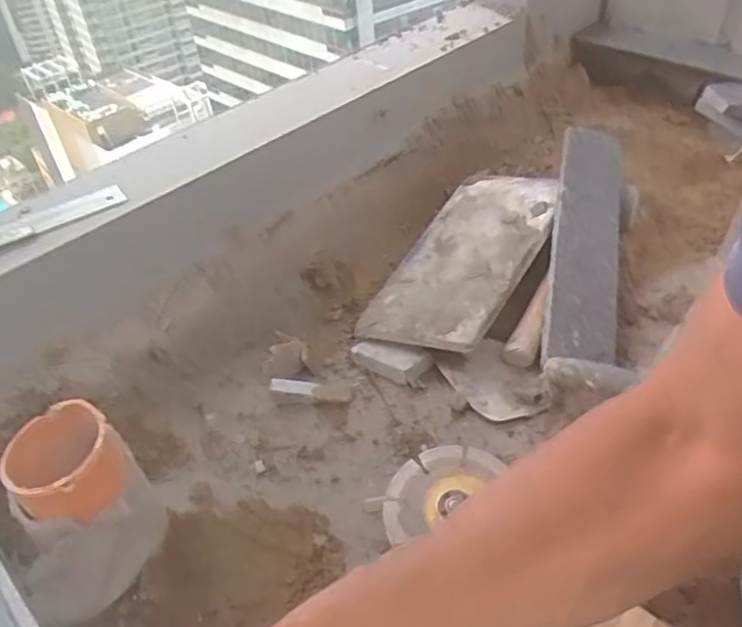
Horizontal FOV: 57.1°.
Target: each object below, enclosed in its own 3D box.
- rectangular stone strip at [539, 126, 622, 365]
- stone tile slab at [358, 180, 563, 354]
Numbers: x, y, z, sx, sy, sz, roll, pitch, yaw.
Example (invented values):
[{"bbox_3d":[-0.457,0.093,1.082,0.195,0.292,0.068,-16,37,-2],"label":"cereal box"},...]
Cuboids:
[{"bbox_3d":[0.260,-0.098,0.823,0.080,0.013,0.390,20,52,-2],"label":"rectangular stone strip"},{"bbox_3d":[0.121,-0.078,0.834,0.157,0.015,0.325,9,43,32],"label":"stone tile slab"}]

